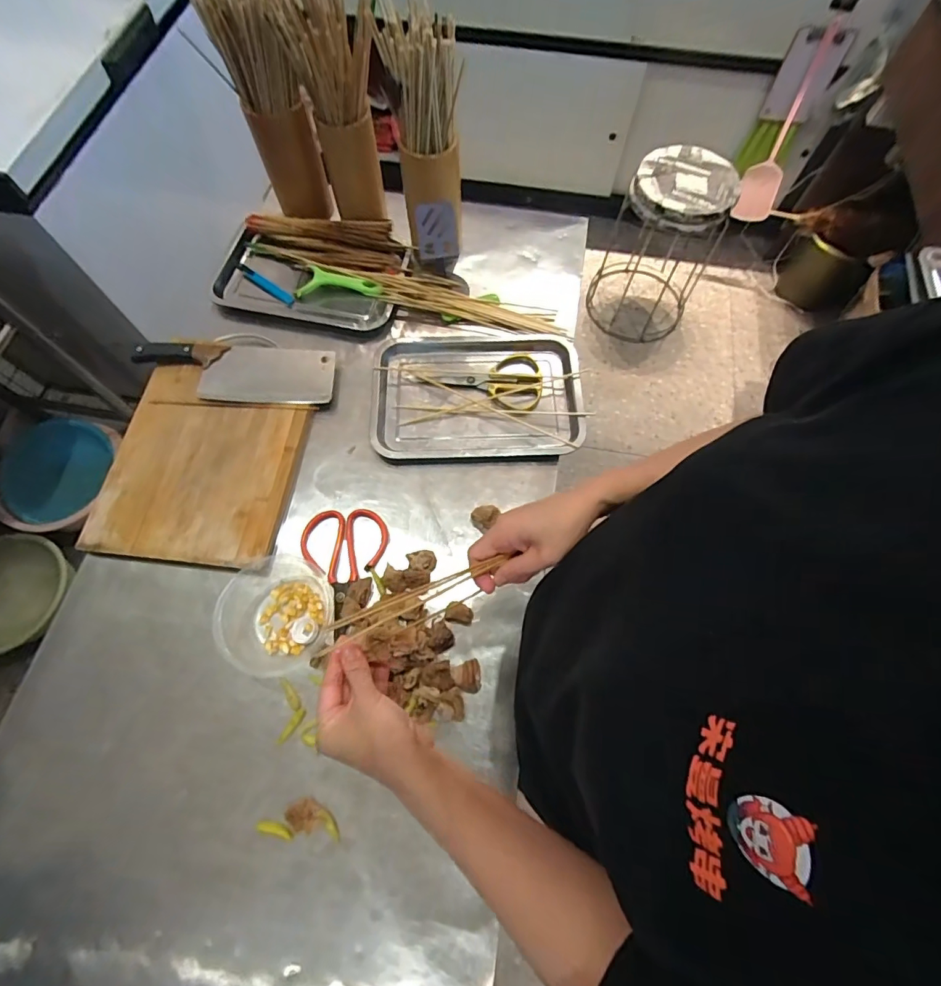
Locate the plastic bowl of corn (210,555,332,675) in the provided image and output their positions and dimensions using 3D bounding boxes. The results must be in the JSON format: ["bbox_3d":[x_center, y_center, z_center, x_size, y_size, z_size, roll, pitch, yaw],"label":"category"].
[{"bbox_3d":[-0.236,0.143,0.569,0.137,0.051,0.128,-1,67,3],"label":"plastic bowl of corn"}]

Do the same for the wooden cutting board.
[{"bbox_3d":[-0.362,-0.065,0.666,0.245,0.036,0.332,4,68,5],"label":"wooden cutting board"}]

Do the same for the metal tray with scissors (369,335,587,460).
[{"bbox_3d":[0.010,-0.152,0.699,0.302,0.024,0.217,-2,67,3],"label":"metal tray with scissors"}]

